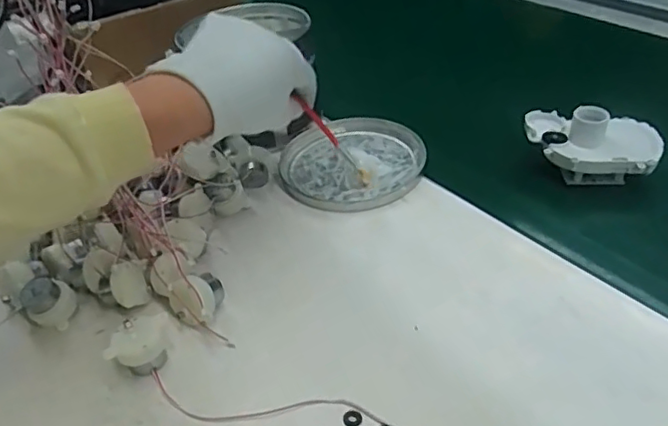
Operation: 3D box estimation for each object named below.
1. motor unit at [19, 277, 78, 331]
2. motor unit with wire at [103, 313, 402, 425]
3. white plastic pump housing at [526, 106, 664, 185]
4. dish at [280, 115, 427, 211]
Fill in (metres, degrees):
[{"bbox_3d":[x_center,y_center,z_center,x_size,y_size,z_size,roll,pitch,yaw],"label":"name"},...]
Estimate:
[{"bbox_3d":[-0.200,0.064,0.415,0.033,0.029,0.032,-28,43,-25],"label":"motor unit"},{"bbox_3d":[-0.041,0.104,0.339,0.206,0.030,0.039,10,41,21],"label":"motor unit with wire"},{"bbox_3d":[0.216,-0.059,0.495,0.104,0.054,0.074,2,39,11],"label":"white plastic pump housing"},{"bbox_3d":[0.017,-0.050,0.540,0.126,0.016,0.133,-4,38,3],"label":"dish"}]

